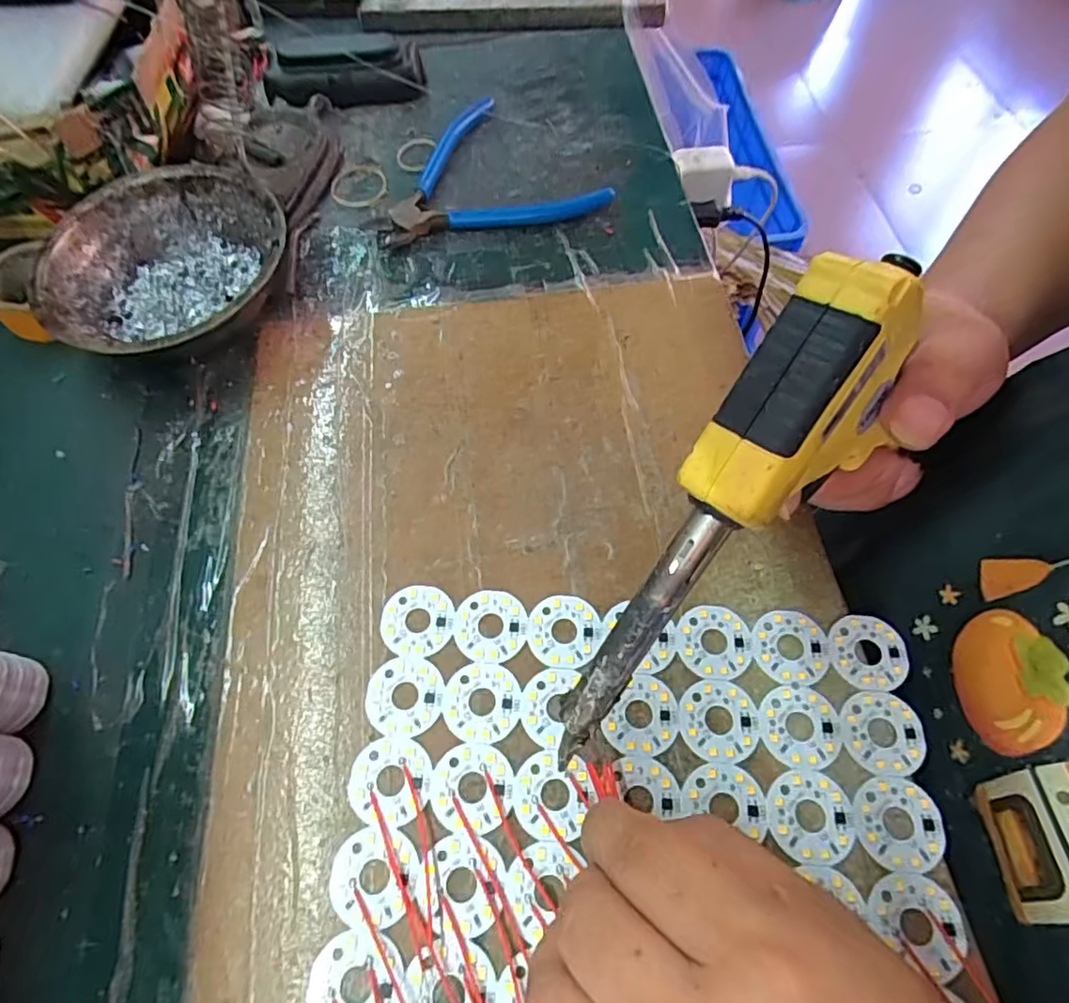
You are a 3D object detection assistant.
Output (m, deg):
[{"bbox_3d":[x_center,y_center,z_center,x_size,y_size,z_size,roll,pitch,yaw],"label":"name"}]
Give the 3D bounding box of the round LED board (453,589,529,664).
[{"bbox_3d":[-0.018,0.051,0.255,0.030,0.004,0.030,0,62,1],"label":"round LED board"}]

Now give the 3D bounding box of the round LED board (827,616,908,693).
[{"bbox_3d":[0.135,0.060,0.247,0.029,0.004,0.030,2,62,2],"label":"round LED board"}]

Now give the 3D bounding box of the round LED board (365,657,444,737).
[{"bbox_3d":[-0.051,0.076,0.242,0.030,0.004,0.030,0,62,1],"label":"round LED board"}]

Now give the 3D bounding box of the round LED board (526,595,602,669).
[{"bbox_3d":[0.012,0.053,0.254,0.030,0.004,0.030,0,62,1],"label":"round LED board"}]

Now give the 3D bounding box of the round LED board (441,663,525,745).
[{"bbox_3d":[-0.021,0.078,0.240,0.032,0.004,0.030,-3,62,-1],"label":"round LED board"}]

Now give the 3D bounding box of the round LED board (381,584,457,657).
[{"bbox_3d":[-0.049,0.050,0.257,0.030,0.004,0.029,0,62,1],"label":"round LED board"}]

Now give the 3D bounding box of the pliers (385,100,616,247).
[{"bbox_3d":[-0.031,-0.217,0.398,0.138,0.012,0.114,-12,62,-6],"label":"pliers"}]

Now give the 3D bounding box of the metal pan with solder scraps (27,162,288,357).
[{"bbox_3d":[-0.192,-0.120,0.330,0.121,0.044,0.122,-35,67,-16],"label":"metal pan with solder scraps"}]

